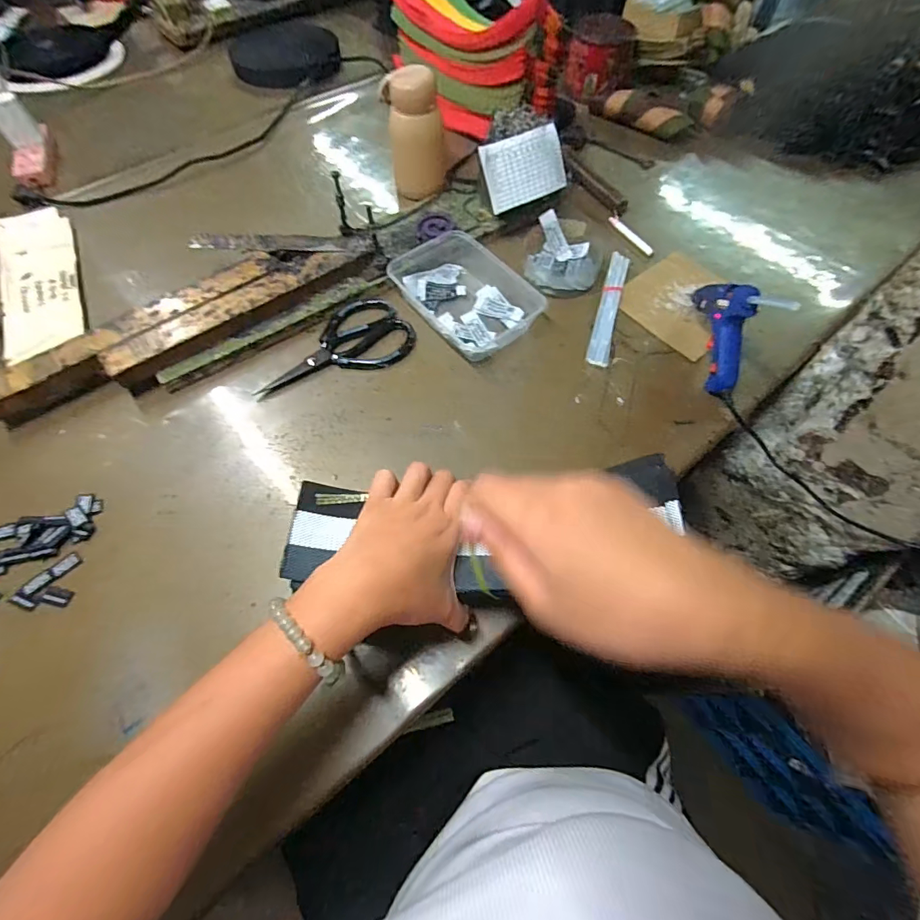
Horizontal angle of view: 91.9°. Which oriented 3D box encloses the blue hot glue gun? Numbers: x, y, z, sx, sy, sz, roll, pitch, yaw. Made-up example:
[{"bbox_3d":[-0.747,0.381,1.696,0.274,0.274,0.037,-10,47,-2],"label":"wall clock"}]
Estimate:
[{"bbox_3d":[0.285,-0.147,0.475,0.032,0.091,0.133,0,63,0],"label":"blue hot glue gun"}]

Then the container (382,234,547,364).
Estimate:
[{"bbox_3d":[0.003,-0.205,0.539,0.110,0.034,0.171,-37,68,-17],"label":"container"}]

